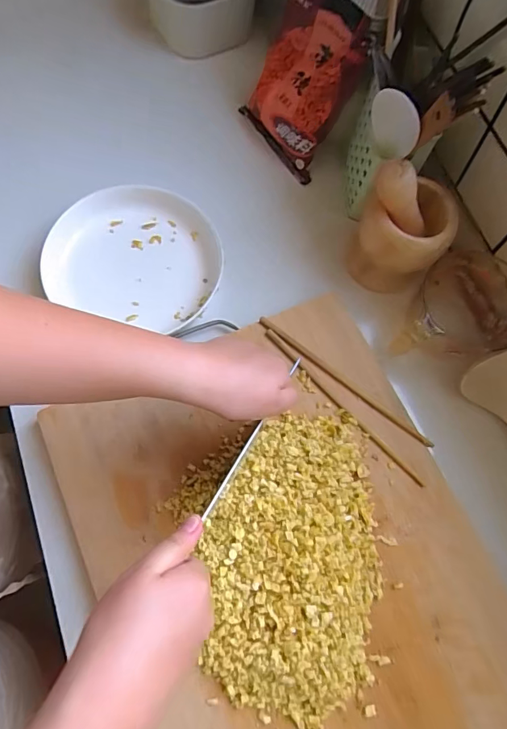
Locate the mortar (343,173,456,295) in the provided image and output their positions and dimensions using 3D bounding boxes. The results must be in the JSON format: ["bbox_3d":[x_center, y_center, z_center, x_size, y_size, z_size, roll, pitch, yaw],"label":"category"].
[{"bbox_3d":[0.171,-0.149,0.517,0.095,0.117,0.090,1,72,-4],"label":"mortar"}]

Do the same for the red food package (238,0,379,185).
[{"bbox_3d":[0.061,-0.353,0.526,0.030,0.223,0.119,-34,74,-36],"label":"red food package"}]

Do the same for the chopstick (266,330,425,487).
[{"bbox_3d":[0.095,0.045,0.481,0.011,0.012,0.230,-42,79,-15],"label":"chopstick"}]

